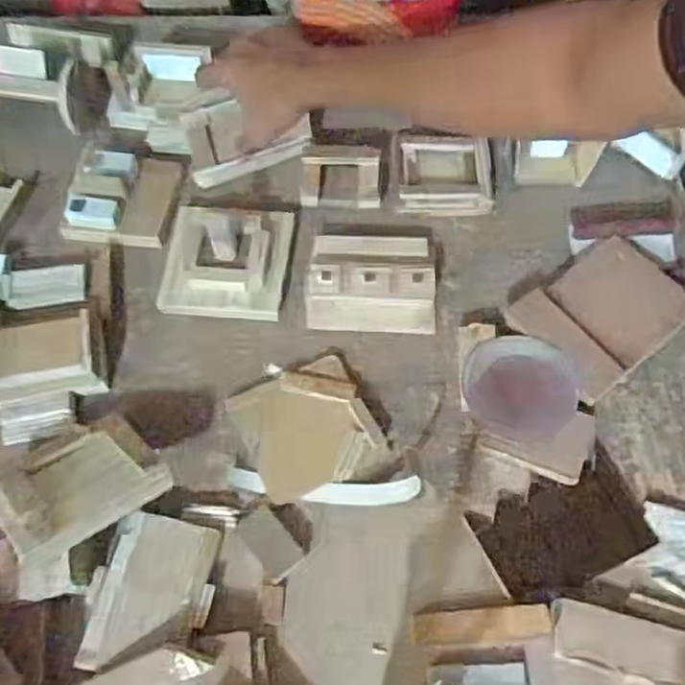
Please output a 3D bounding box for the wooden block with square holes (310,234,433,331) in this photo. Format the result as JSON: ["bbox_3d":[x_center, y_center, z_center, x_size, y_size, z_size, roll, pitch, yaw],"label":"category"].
[{"bbox_3d":[0.029,-0.062,0.641,0.123,0.034,0.105,-1,64,-3],"label":"wooden block with square holes"}]

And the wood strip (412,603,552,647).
[{"bbox_3d":[0.103,0.210,0.506,0.100,0.006,0.026,-3,64,-4],"label":"wood strip"}]

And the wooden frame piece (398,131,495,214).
[{"bbox_3d":[0.104,-0.171,0.698,0.093,0.034,0.080,-1,64,-3],"label":"wooden frame piece"}]

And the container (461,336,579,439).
[{"bbox_3d":[0.153,0.039,0.593,0.094,0.021,0.085,0,64,-2],"label":"container"}]

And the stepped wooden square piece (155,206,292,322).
[{"bbox_3d":[-0.108,-0.085,0.644,0.114,0.051,0.122,7,64,1],"label":"stepped wooden square piece"}]

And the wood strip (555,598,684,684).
[{"bbox_3d":[0.236,0.228,0.497,0.157,0.016,0.044,14,64,4],"label":"wood strip"}]

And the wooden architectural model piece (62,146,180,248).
[{"bbox_3d":[-0.222,-0.147,0.687,0.097,0.027,0.105,6,64,1],"label":"wooden architectural model piece"}]

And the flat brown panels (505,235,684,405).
[{"bbox_3d":[0.241,-0.029,0.627,0.154,0.012,0.106,-35,70,-17],"label":"flat brown panels"}]

